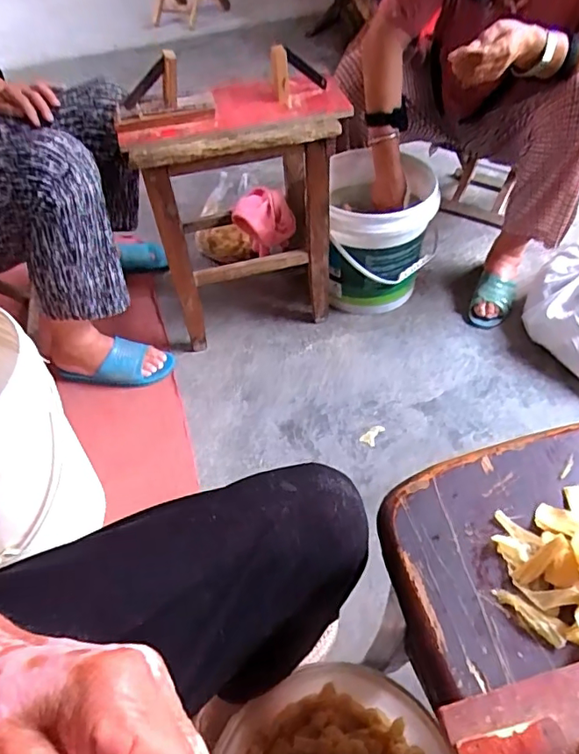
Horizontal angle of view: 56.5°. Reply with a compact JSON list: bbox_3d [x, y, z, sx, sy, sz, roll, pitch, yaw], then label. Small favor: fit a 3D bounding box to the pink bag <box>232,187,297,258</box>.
[{"bbox_3d":[-0.052,-0.329,1.169,0.126,0.124,0.089,-1,50,4],"label":"pink bag"}]

